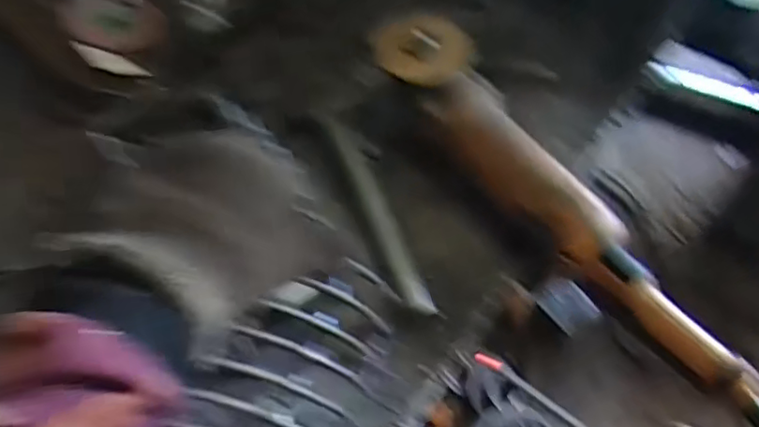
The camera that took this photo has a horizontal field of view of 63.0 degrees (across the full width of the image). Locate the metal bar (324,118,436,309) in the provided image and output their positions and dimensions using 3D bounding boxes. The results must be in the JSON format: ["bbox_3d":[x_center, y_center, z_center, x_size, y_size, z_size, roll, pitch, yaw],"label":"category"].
[{"bbox_3d":[-0.004,-0.009,0.512,0.021,0.019,0.213,-17,59,-11],"label":"metal bar"}]

